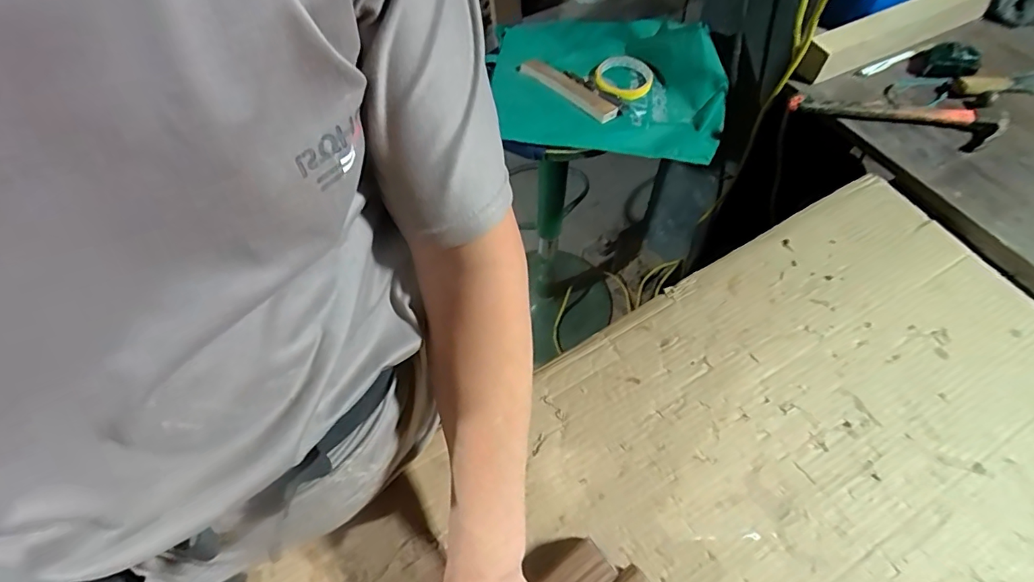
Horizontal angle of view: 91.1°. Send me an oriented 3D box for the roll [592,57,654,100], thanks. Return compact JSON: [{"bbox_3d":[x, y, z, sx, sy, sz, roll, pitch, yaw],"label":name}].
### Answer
[{"bbox_3d":[0.167,-0.348,0.826,0.095,0.019,0.096,-1,59,2],"label":"roll"}]

